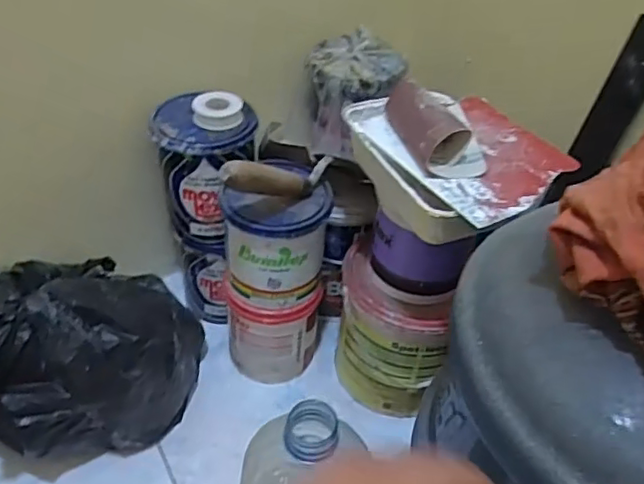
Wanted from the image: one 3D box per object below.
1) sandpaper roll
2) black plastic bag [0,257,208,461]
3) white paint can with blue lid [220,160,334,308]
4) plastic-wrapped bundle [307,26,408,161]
[{"bbox_3d":[0.091,-0.103,0.528,0.044,0.037,0.098,-6,43,-12],"label":"sandpaper roll"},{"bbox_3d":[-0.252,0.126,0.608,0.257,0.206,0.147,-8,44,-14],"label":"black plastic bag"},{"bbox_3d":[-0.047,-0.007,0.637,0.102,0.114,0.099,3,42,-2],"label":"white paint can with blue lid"},{"bbox_3d":[0.036,-0.162,0.687,0.097,0.103,0.105,13,43,8],"label":"plastic-wrapped bundle"}]

